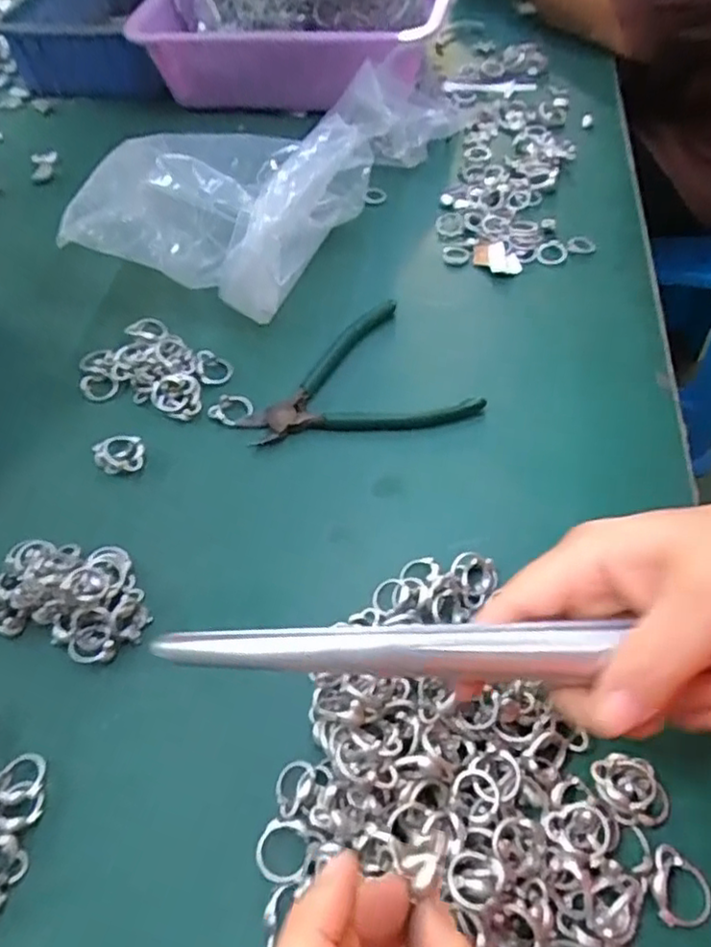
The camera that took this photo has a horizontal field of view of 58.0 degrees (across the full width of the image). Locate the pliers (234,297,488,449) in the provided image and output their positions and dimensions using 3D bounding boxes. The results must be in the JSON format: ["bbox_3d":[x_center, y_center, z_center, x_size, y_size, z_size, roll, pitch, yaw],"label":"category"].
[{"bbox_3d":[-0.003,-0.069,0.432,0.148,0.010,0.112,-10,54,-4],"label":"pliers"}]

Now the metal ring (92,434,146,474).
[{"bbox_3d":[-0.149,-0.012,0.404,0.031,0.007,0.029,-2,54,2],"label":"metal ring"}]

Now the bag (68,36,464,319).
[{"bbox_3d":[-0.049,-0.261,0.523,0.159,0.094,0.395,25,59,20],"label":"bag"}]

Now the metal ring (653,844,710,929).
[{"bbox_3d":[0.130,0.164,0.254,0.023,0.007,0.027,8,55,9],"label":"metal ring"}]

